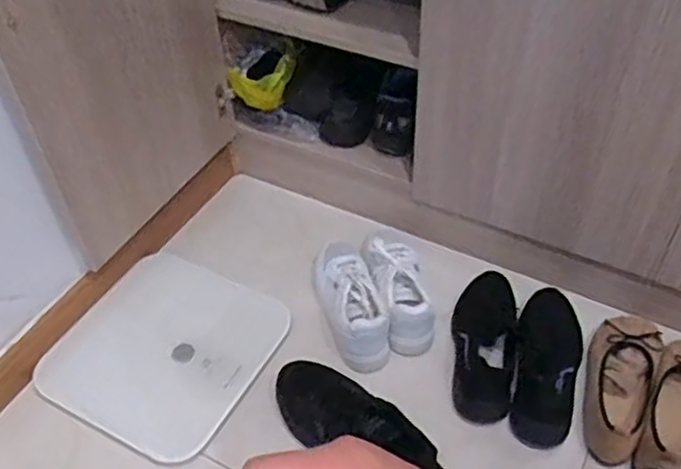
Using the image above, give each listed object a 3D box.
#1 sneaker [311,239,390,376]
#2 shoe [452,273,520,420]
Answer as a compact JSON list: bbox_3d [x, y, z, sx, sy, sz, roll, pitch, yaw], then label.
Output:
[{"bbox_3d":[0.011,0.094,1.036,0.085,0.070,0.222,-16,47,-10],"label":"sneaker"},{"bbox_3d":[0.209,0.153,0.990,0.090,0.058,0.234,7,48,11],"label":"shoe"}]

